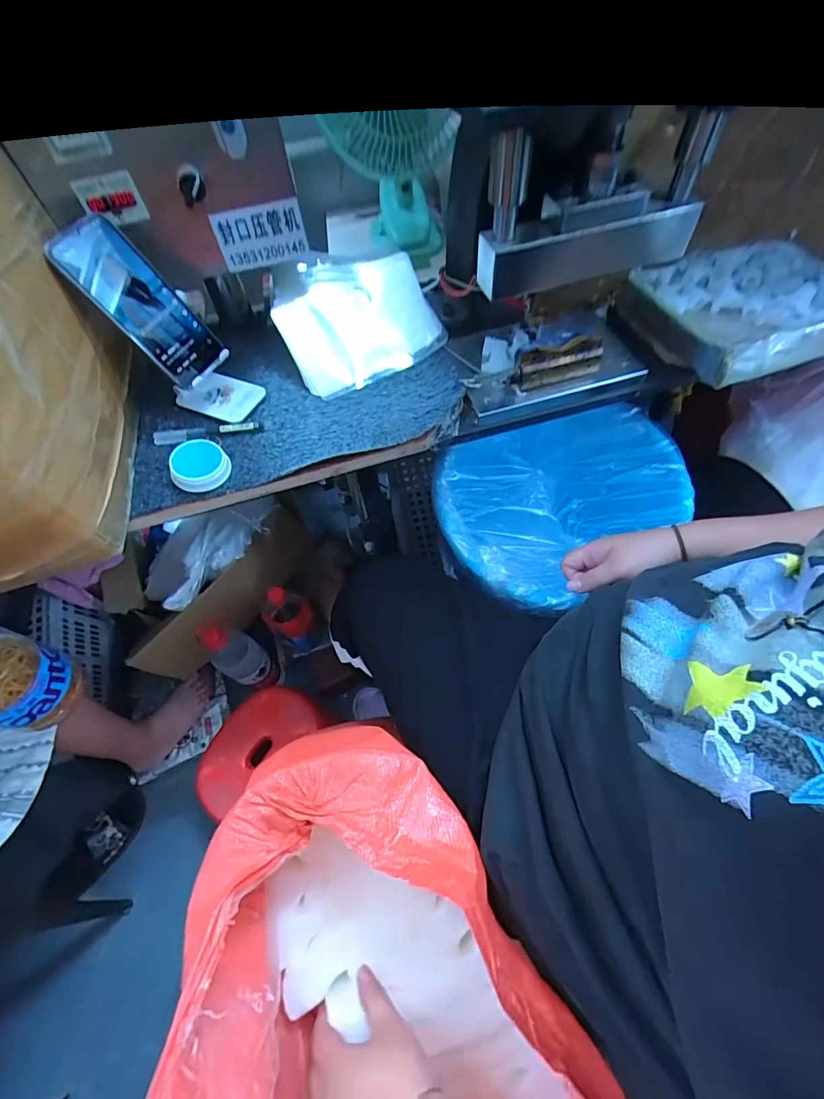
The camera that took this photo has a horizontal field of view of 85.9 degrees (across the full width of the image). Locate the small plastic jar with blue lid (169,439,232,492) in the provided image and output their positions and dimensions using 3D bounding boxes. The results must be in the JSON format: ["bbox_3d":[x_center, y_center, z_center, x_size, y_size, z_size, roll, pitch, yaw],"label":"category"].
[{"bbox_3d":[-0.241,-0.095,0.506,0.056,0.030,0.059,-2,59,4],"label":"small plastic jar with blue lid"}]

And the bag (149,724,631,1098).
[{"bbox_3d":[-0.030,0.378,0.376,0.262,0.205,0.402,-29,61,-12],"label":"bag"}]

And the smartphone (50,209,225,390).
[{"bbox_3d":[-0.298,-0.272,0.493,0.014,0.163,0.079,12,62,45],"label":"smartphone"}]

